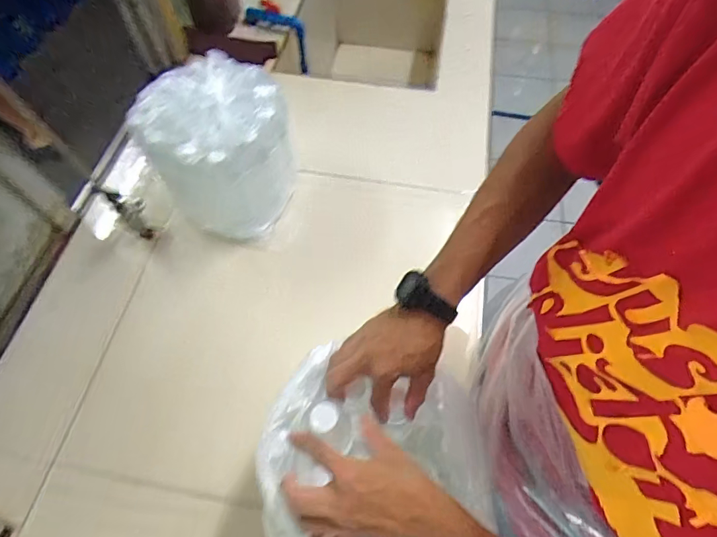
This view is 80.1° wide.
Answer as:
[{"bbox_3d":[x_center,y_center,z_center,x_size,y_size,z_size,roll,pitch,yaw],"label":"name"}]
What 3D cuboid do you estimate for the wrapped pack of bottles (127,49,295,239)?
[{"bbox_3d":[-0.241,-0.205,0.745,0.239,0.202,0.229,-6,62,-2],"label":"wrapped pack of bottles"}]

